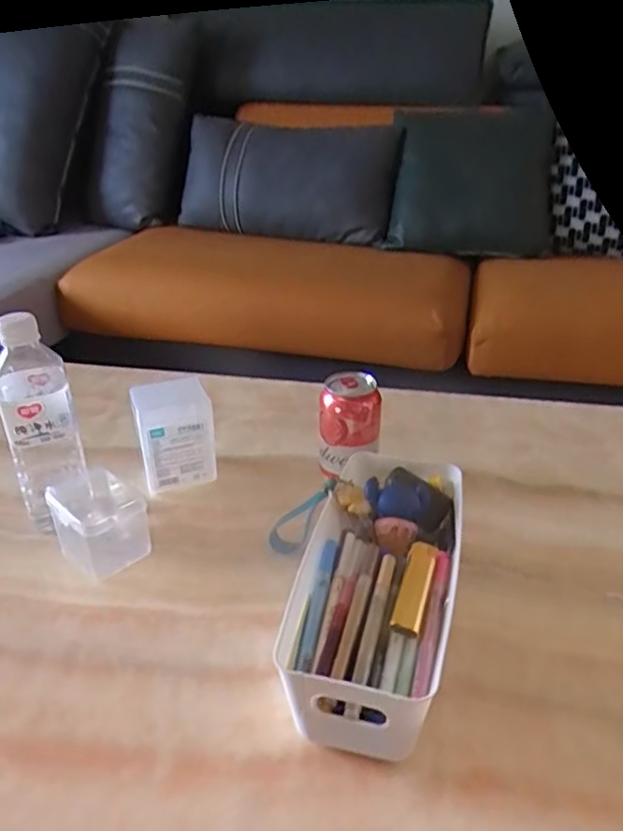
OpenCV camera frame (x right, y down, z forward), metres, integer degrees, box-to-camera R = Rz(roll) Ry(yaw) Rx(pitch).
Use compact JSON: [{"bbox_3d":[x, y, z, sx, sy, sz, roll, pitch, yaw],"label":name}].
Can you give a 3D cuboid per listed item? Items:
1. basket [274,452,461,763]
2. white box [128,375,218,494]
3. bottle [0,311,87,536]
[{"bbox_3d":[0.053,0.135,0.508,0.108,0.088,0.252,7,30,14],"label":"basket"},{"bbox_3d":[-0.146,0.021,0.686,0.075,0.110,0.056,-13,31,-21],"label":"white box"},{"bbox_3d":[-0.254,0.006,0.607,0.060,0.212,0.073,-12,31,-20],"label":"bottle"}]

